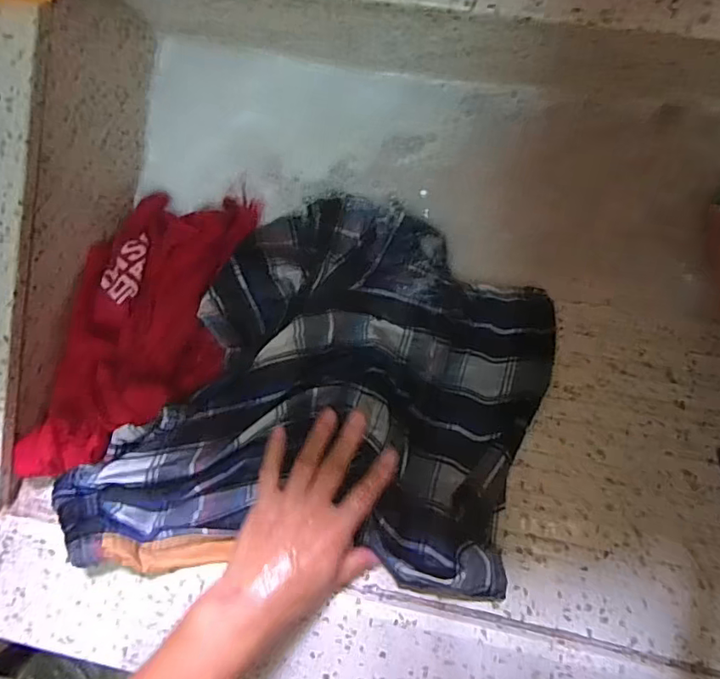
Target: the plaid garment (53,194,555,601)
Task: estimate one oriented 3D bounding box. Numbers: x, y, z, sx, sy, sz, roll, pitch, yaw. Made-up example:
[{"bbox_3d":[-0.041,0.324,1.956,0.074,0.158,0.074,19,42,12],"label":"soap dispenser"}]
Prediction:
[{"bbox_3d":[-0.020,0.041,0.475,0.377,0.056,0.377,2,67,-4],"label":"plaid garment"}]

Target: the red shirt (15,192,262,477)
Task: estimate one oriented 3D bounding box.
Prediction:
[{"bbox_3d":[-0.200,-0.020,0.492,0.148,0.037,0.304,18,67,5],"label":"red shirt"}]

